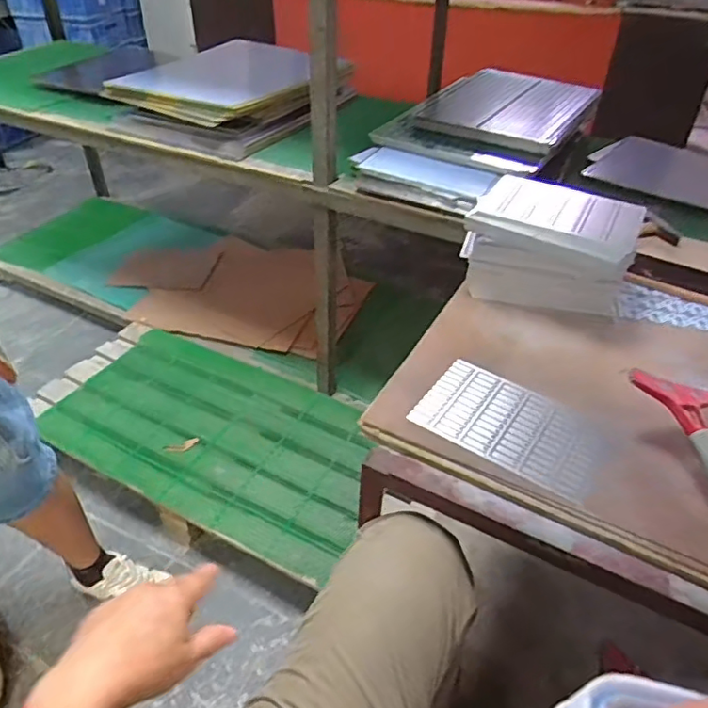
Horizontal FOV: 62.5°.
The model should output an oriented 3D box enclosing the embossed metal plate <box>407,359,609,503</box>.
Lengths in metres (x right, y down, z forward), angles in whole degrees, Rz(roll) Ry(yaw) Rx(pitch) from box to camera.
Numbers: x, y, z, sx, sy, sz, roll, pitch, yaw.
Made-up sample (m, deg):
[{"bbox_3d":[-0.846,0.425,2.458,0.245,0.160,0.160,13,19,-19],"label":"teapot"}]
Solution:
[{"bbox_3d":[0.169,0.074,0.626,0.189,0.008,0.111,26,45,25],"label":"embossed metal plate"}]

